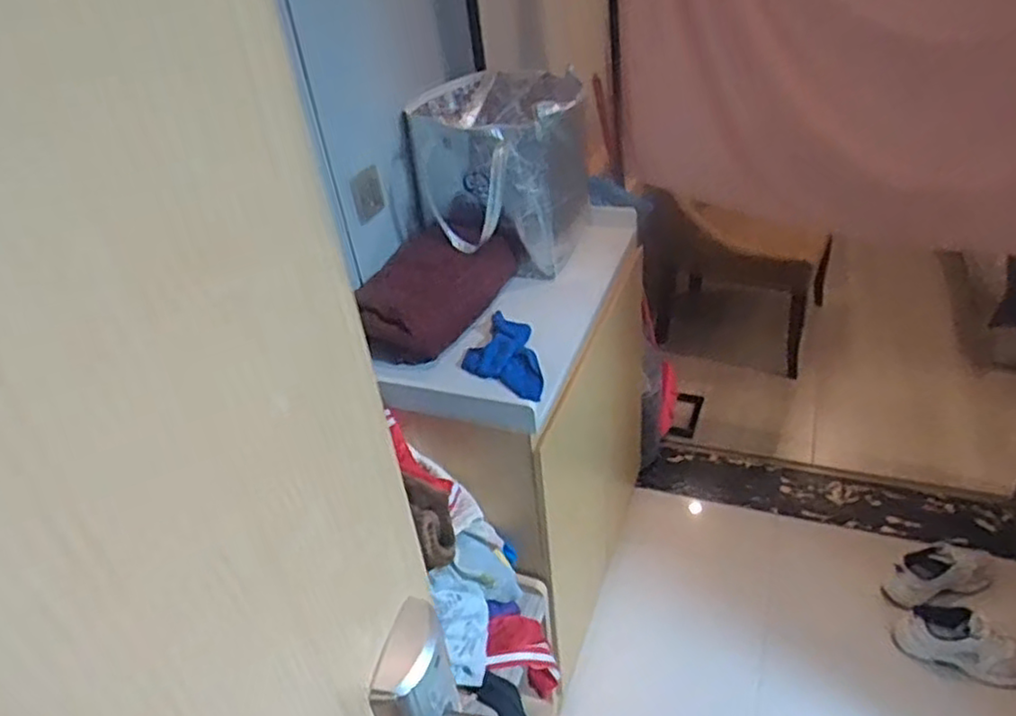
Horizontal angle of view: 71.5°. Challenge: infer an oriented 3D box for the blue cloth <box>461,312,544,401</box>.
[{"bbox_3d":[-0.015,-0.004,1.337,0.136,0.027,0.269,-8,34,-1],"label":"blue cloth"}]

